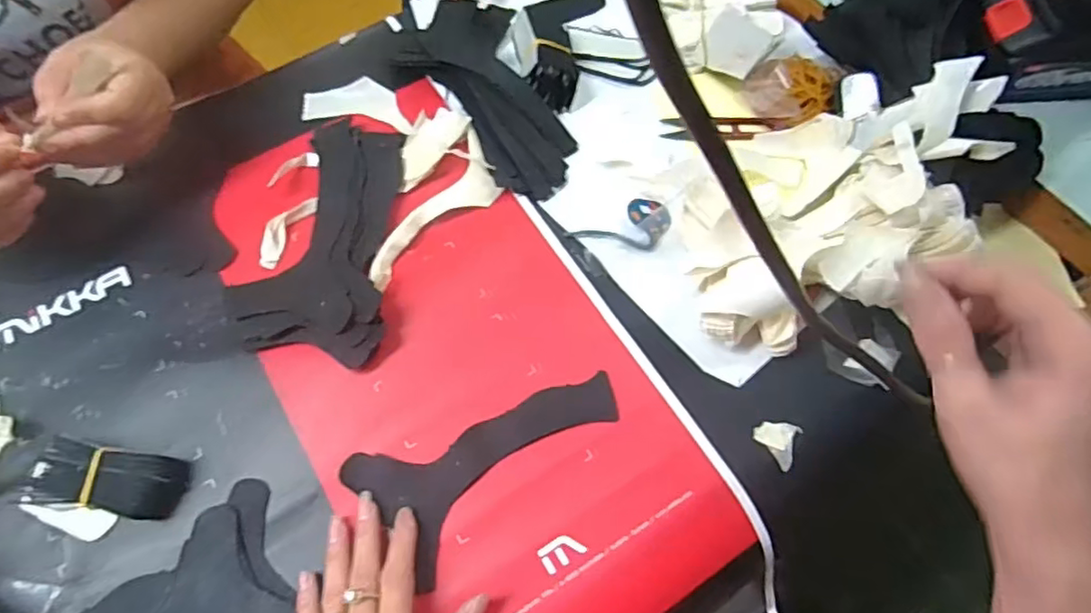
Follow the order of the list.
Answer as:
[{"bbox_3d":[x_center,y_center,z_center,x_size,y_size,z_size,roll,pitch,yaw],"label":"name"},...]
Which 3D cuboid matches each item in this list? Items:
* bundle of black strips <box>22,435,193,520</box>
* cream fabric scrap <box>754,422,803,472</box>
[{"bbox_3d":[-0.285,0.109,0.399,0.098,0.034,0.043,6,66,2],"label":"bundle of black strips"},{"bbox_3d":[0.156,0.091,0.427,0.029,0.007,0.030,24,68,10],"label":"cream fabric scrap"}]

